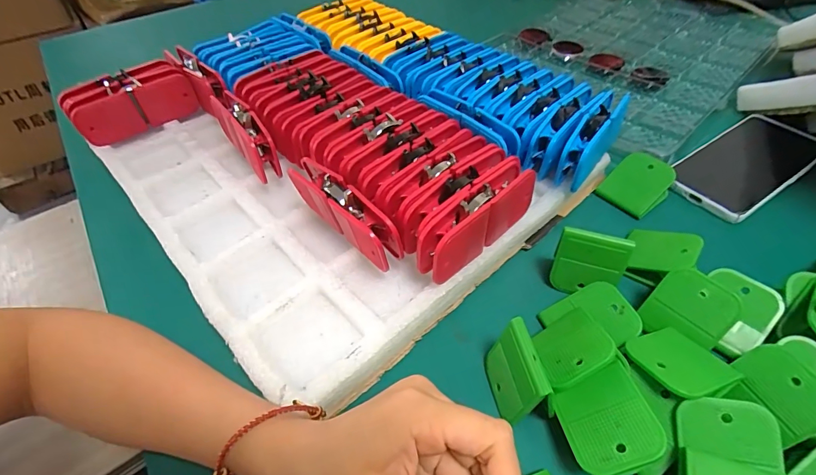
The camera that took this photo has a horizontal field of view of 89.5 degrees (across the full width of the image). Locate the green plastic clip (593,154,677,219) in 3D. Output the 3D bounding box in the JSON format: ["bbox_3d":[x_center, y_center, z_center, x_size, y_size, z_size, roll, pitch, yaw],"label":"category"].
[{"bbox_3d":[0.211,-0.050,0.381,0.051,0.031,0.047,-29,53,-24],"label":"green plastic clip"}]

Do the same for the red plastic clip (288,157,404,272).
[{"bbox_3d":[-0.051,-0.017,0.312,0.103,0.054,0.023,34,56,28],"label":"red plastic clip"}]

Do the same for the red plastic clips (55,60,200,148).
[{"bbox_3d":[-0.284,-0.137,0.428,0.112,0.062,0.039,-25,51,-21],"label":"red plastic clips"}]

